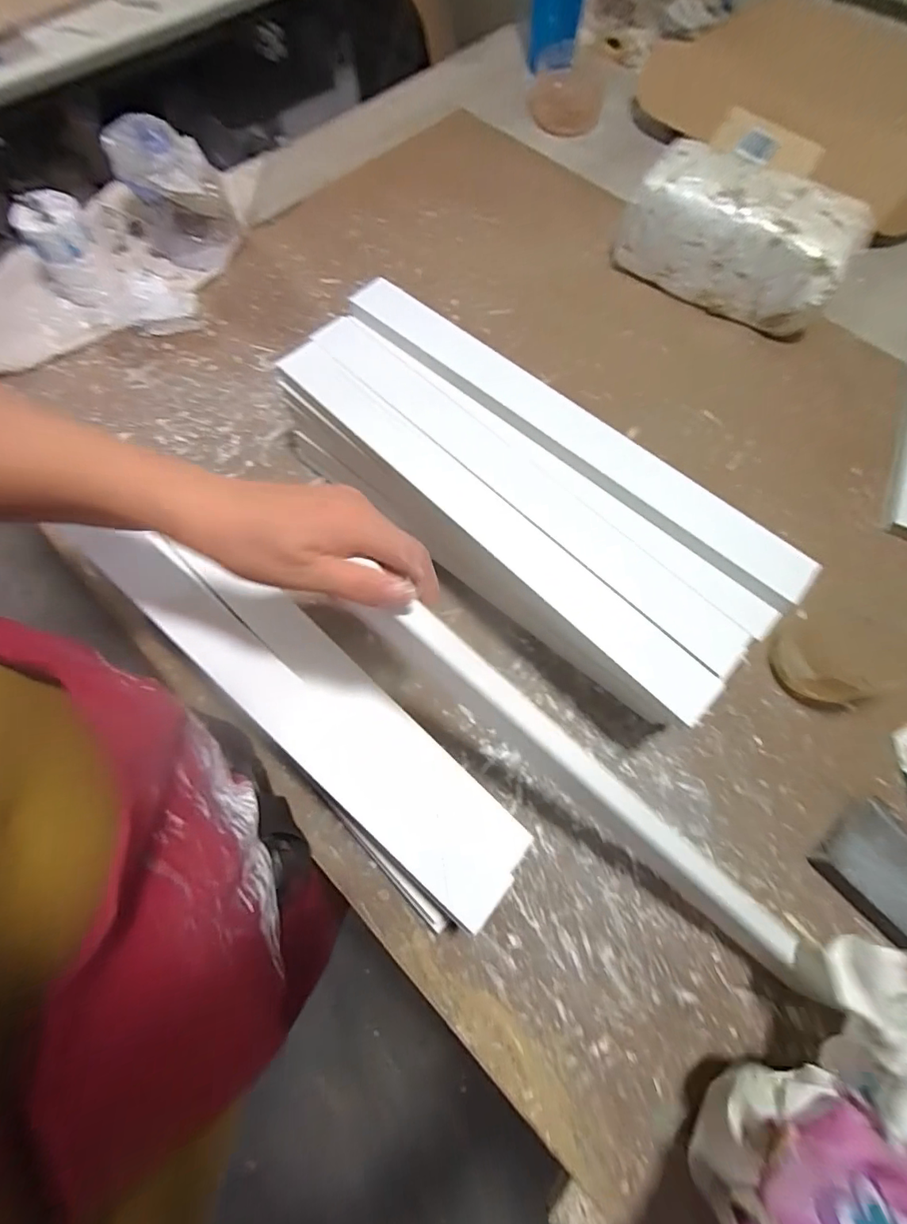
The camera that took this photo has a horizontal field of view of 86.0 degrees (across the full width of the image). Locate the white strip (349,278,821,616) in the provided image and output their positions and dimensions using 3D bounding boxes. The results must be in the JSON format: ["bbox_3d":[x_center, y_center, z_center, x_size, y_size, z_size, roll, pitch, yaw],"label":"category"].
[{"bbox_3d":[0.083,-0.147,0.385,0.423,0.016,0.046,38,74,13],"label":"white strip"}]

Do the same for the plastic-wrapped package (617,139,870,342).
[{"bbox_3d":[0.315,-0.418,0.551,0.245,0.108,0.099,32,72,11],"label":"plastic-wrapped package"}]

